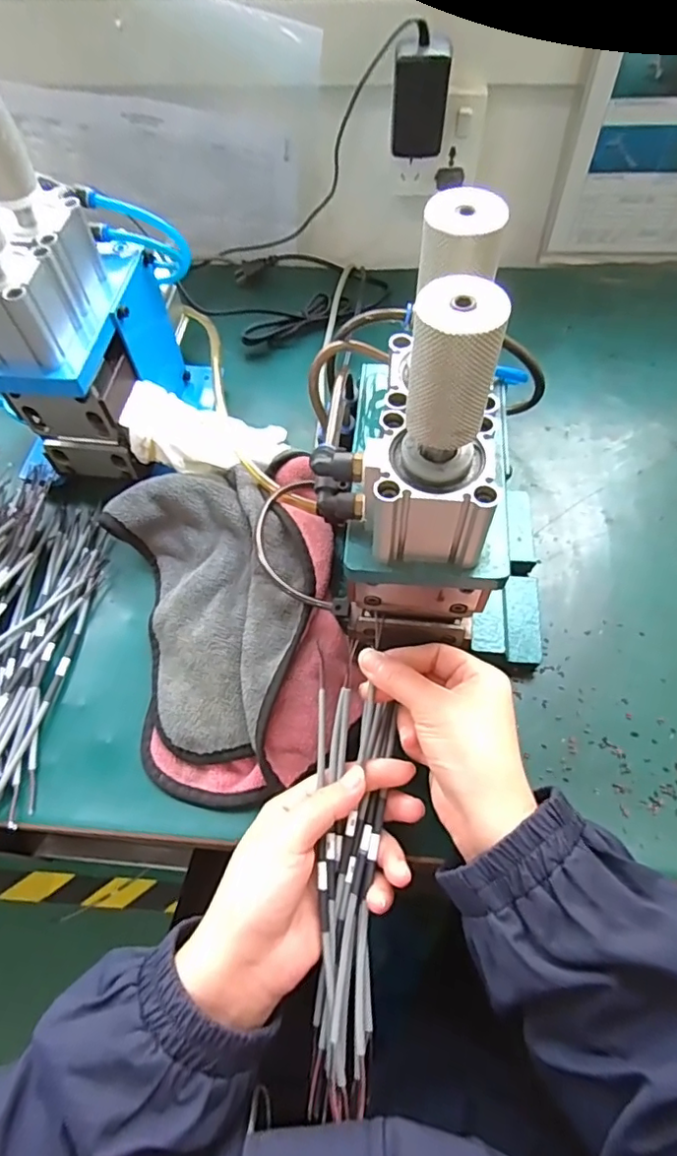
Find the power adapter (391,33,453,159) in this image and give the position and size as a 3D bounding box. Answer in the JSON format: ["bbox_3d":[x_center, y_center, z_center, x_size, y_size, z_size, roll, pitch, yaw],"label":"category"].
[{"bbox_3d":[0.073,-0.423,0.496,0.047,0.084,0.029,3,61,4],"label":"power adapter"}]

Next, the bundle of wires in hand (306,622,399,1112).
[{"bbox_3d":[0.008,0.150,0.329,0.046,0.030,0.247,2,68,3],"label":"bundle of wires in hand"}]

